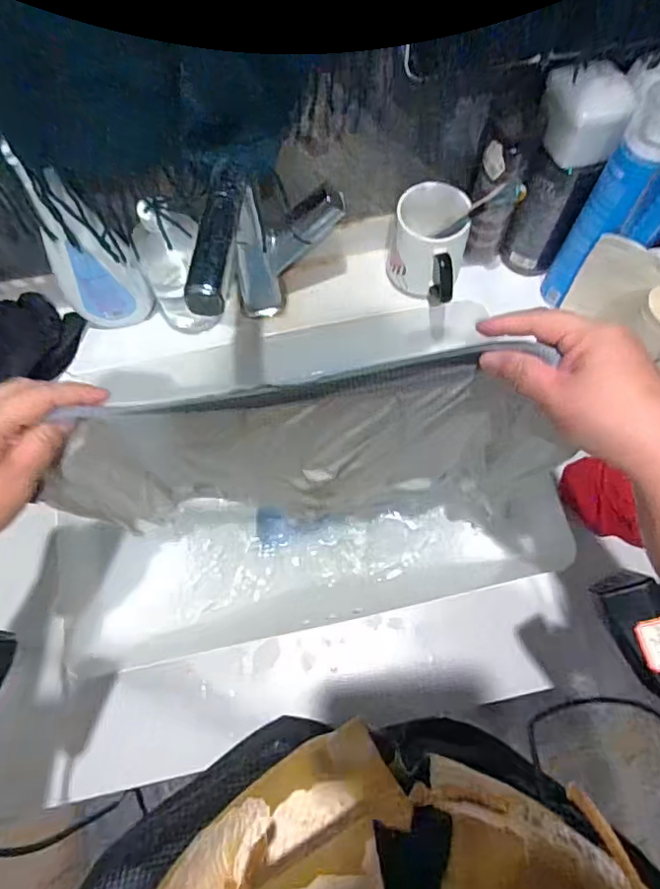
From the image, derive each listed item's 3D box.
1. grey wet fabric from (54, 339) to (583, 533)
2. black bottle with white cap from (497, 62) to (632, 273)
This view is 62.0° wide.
[{"bbox_3d":[-0.011,0.015,0.463,0.385,0.267,0.041,-6,69,-3],"label":"grey wet fabric"},{"bbox_3d":[0.237,-0.286,0.600,0.079,0.217,0.070,15,70,6],"label":"black bottle with white cap"}]

